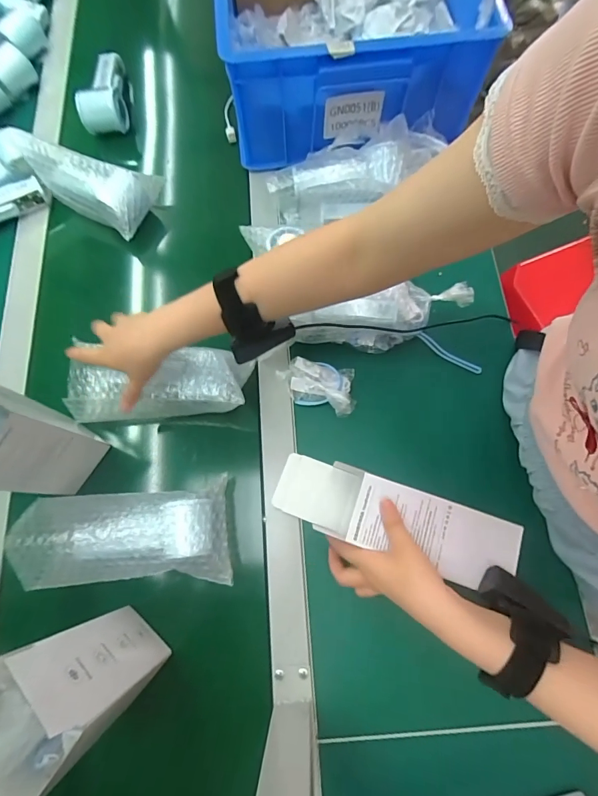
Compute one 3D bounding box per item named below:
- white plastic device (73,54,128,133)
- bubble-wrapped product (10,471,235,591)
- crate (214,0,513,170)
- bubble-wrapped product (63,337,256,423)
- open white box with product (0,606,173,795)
[{"bbox_3d":[-0.310,-0.489,0.625,0.064,0.050,0.141,-8,75,-1],"label":"white plastic device"},{"bbox_3d":[-0.184,0.150,0.426,0.212,0.060,0.099,-6,75,-1],"label":"bubble-wrapped product"},{"bbox_3d":[0.055,-0.617,0.591,0.331,0.154,0.482,-4,75,0],"label":"crate"},{"bbox_3d":[-0.165,-0.015,0.471,0.218,0.042,0.077,-5,74,8],"label":"bubble-wrapped product"},{"bbox_3d":[-0.197,0.251,0.334,0.077,0.186,0.083,41,79,11],"label":"open white box with product"}]

